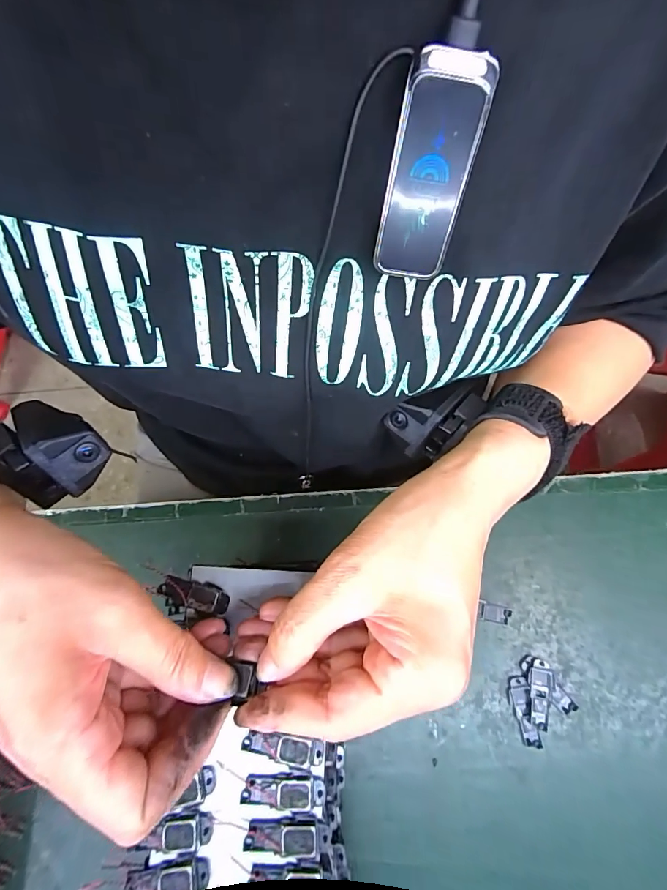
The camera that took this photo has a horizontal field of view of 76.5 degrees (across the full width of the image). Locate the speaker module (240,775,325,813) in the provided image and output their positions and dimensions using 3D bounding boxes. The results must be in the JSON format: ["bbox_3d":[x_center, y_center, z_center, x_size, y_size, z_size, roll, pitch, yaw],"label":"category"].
[{"bbox_3d":[-0.025,0.168,0.205,0.040,0.005,0.014,-1,70,0],"label":"speaker module"}]

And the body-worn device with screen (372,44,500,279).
[{"bbox_3d":[0.032,-0.090,0.143,0.026,0.064,0.008,17,42,7],"label":"body-worn device with screen"}]

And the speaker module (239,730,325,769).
[{"bbox_3d":[-0.026,0.151,0.211,0.040,0.004,0.012,11,71,4],"label":"speaker module"}]

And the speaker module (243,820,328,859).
[{"bbox_3d":[-0.022,0.185,0.199,0.040,0.005,0.012,-1,70,0],"label":"speaker module"}]

